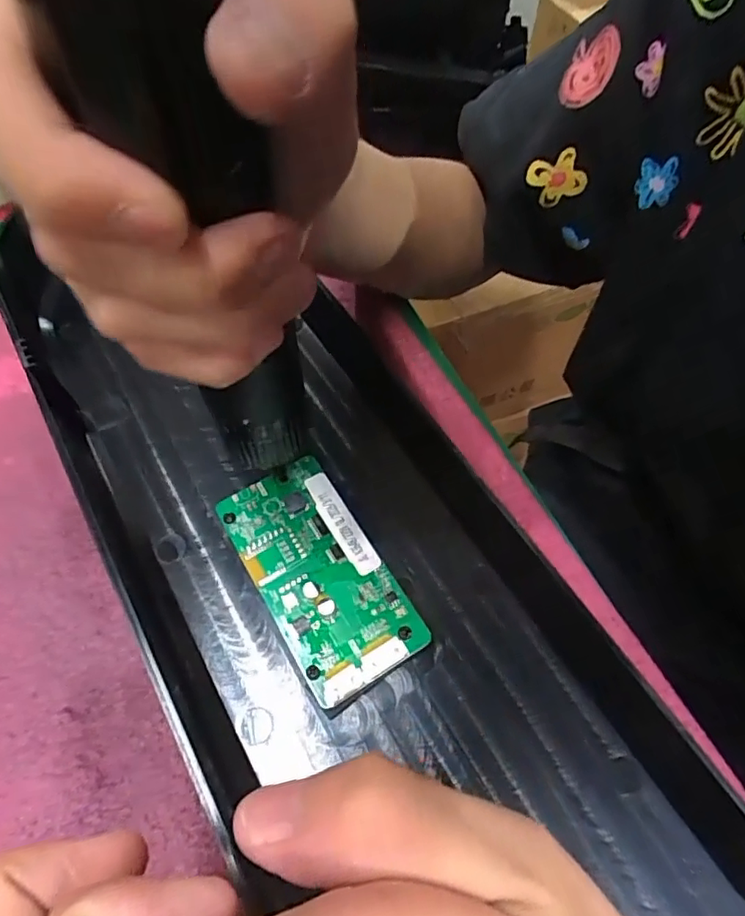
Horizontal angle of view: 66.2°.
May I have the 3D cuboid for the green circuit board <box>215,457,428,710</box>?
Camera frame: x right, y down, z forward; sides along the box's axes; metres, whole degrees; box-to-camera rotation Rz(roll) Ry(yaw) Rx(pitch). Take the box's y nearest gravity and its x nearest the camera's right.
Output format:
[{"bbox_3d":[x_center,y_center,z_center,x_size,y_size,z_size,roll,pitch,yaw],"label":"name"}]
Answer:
[{"bbox_3d":[-0.022,0.045,0.230,0.048,0.014,0.093,-27,62,-17],"label":"green circuit board"}]

